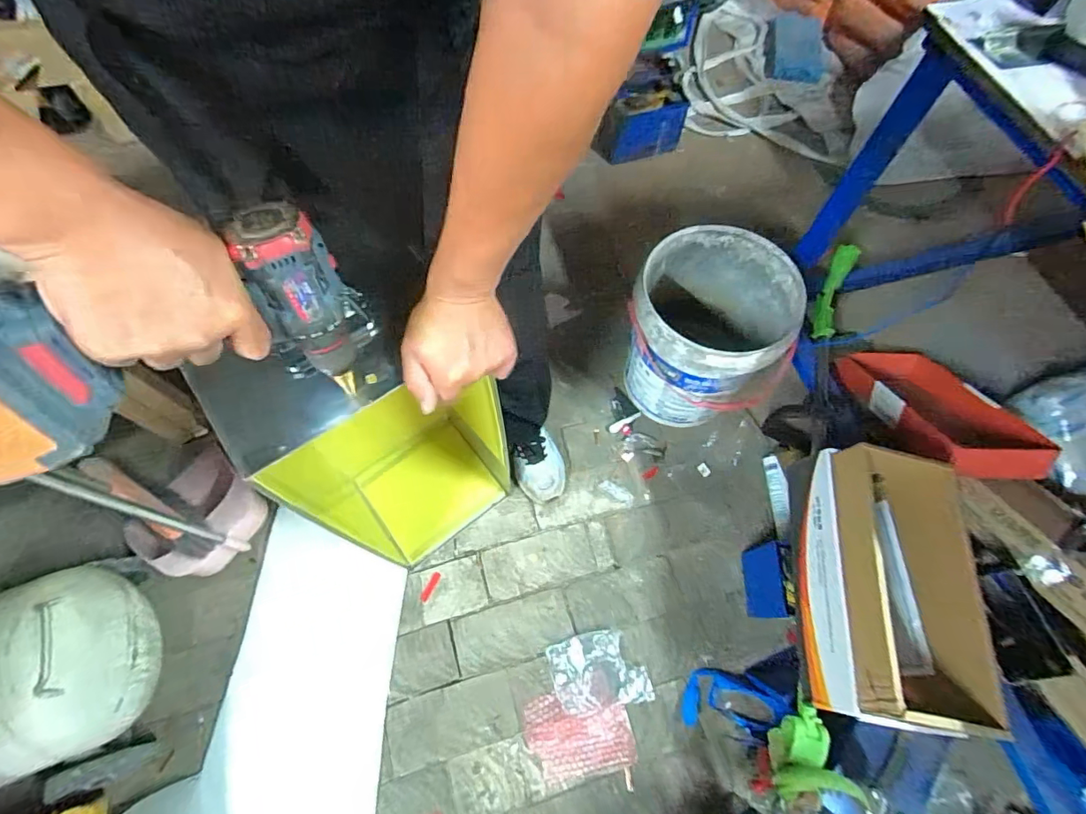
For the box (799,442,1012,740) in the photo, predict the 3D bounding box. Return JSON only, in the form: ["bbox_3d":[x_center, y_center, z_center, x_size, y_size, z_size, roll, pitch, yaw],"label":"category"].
[{"bbox_3d":[0.546,0.265,0.783,0.210,0.138,0.406,8,66,3],"label":"box"}]

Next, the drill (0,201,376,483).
[{"bbox_3d":[-0.269,-0.043,0.356,0.261,0.165,0.079,-23,69,-30],"label":"drill"}]

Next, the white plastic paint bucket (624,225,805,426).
[{"bbox_3d":[0.352,-0.151,1.084,0.337,0.326,0.300,33,70,13],"label":"white plastic paint bucket"}]

